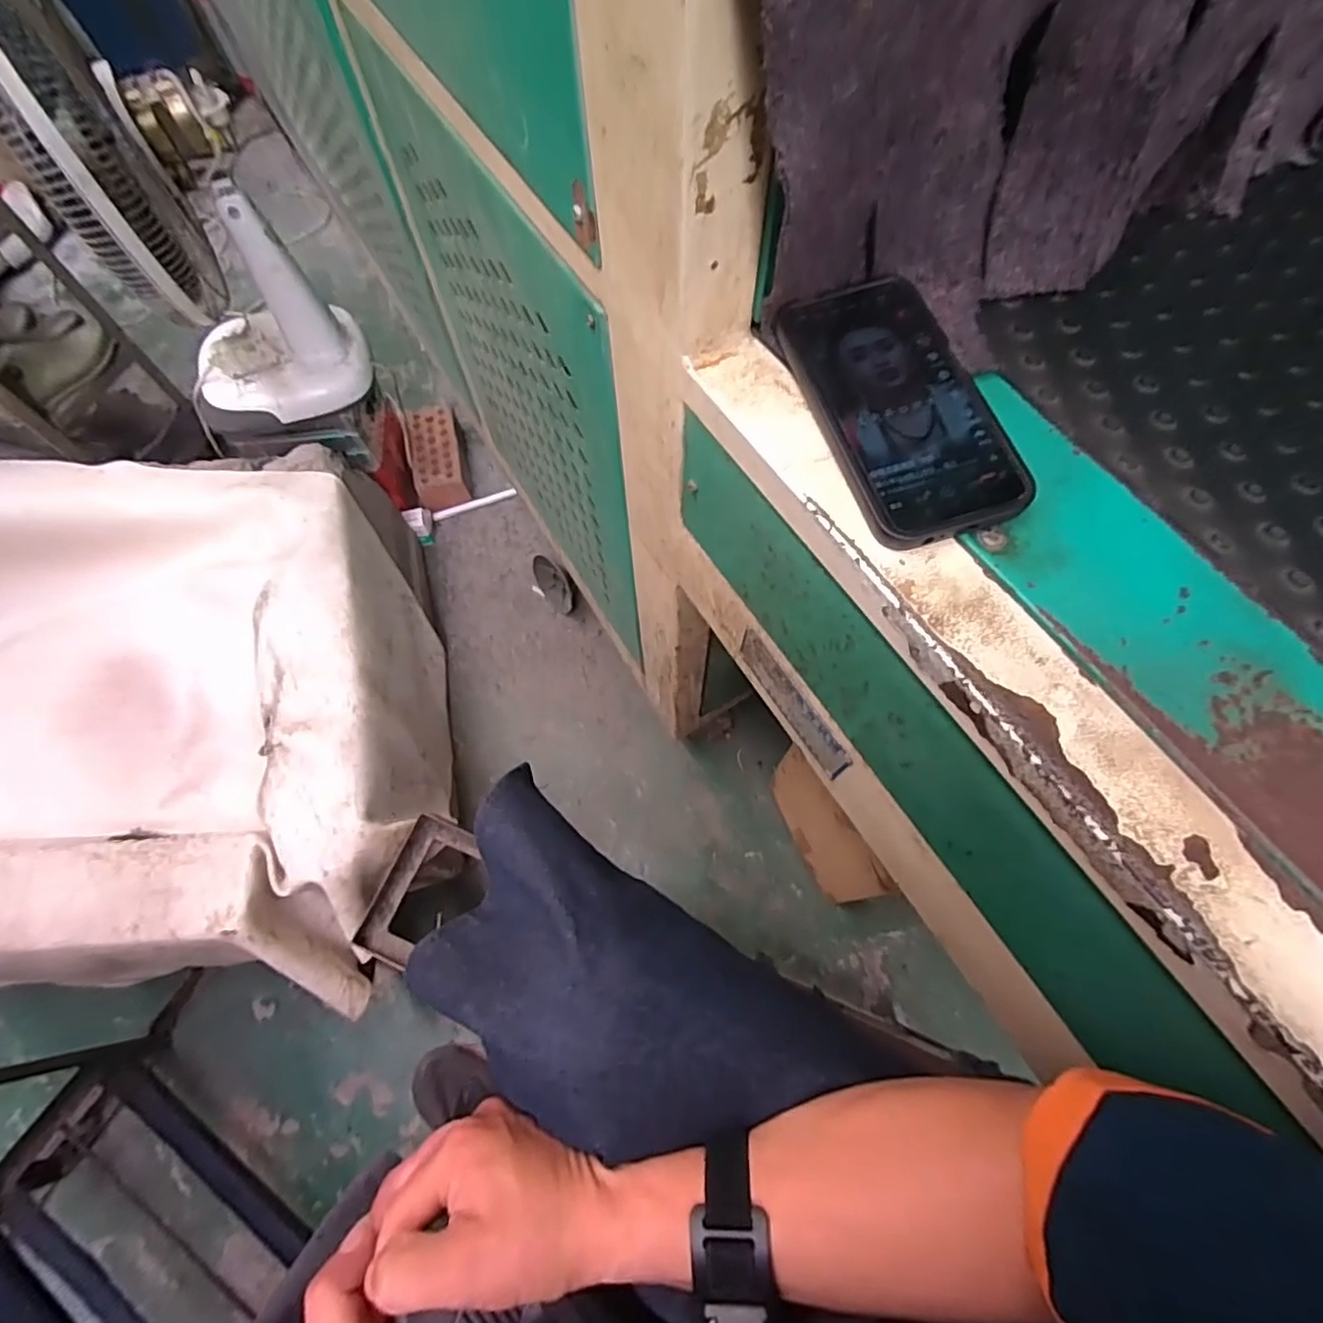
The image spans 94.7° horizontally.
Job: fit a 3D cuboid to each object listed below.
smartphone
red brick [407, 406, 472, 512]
[{"bbox_3d":[0.124,-0.139,0.324,0.083,0.007,0.164,-17,71,-1],"label":"smartphone"},{"bbox_3d":[-0.520,-0.476,1.433,0.110,0.095,0.254,-12,68,-4],"label":"red brick"}]

